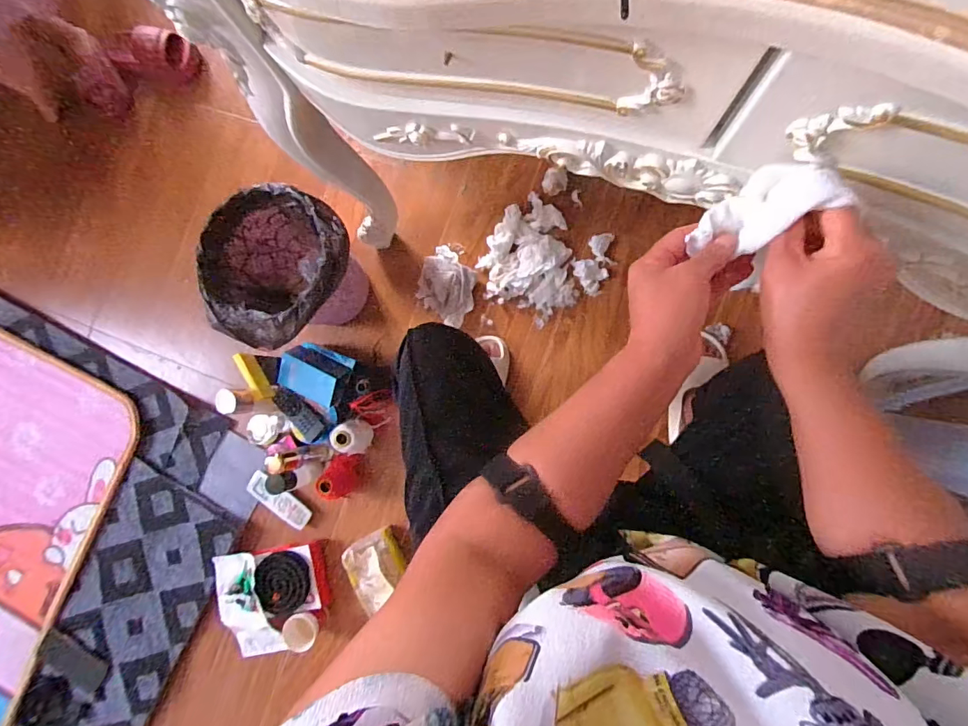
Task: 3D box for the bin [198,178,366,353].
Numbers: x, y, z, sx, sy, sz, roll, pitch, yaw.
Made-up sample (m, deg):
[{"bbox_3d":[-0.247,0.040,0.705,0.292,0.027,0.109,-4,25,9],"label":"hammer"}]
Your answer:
[{"bbox_3d":[-0.360,-0.162,0.911,0.249,0.294,0.264,13,88,8],"label":"bin"}]

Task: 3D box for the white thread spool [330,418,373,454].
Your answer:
[{"bbox_3d":[-0.278,0.158,0.974,0.054,0.103,0.072,-13,85,6],"label":"white thread spool"}]

